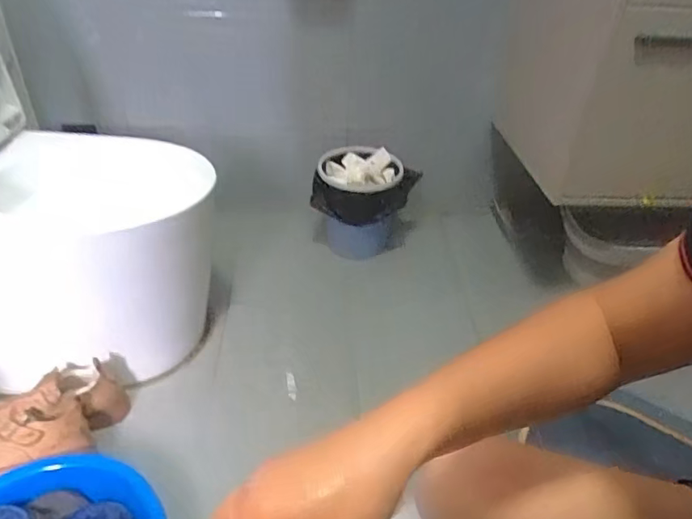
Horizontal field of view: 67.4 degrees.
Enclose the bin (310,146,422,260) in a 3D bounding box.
[{"bbox_3d":[0.037,-0.146,1.375,0.258,0.243,0.192,-1,37,-6],"label":"bin"}]

